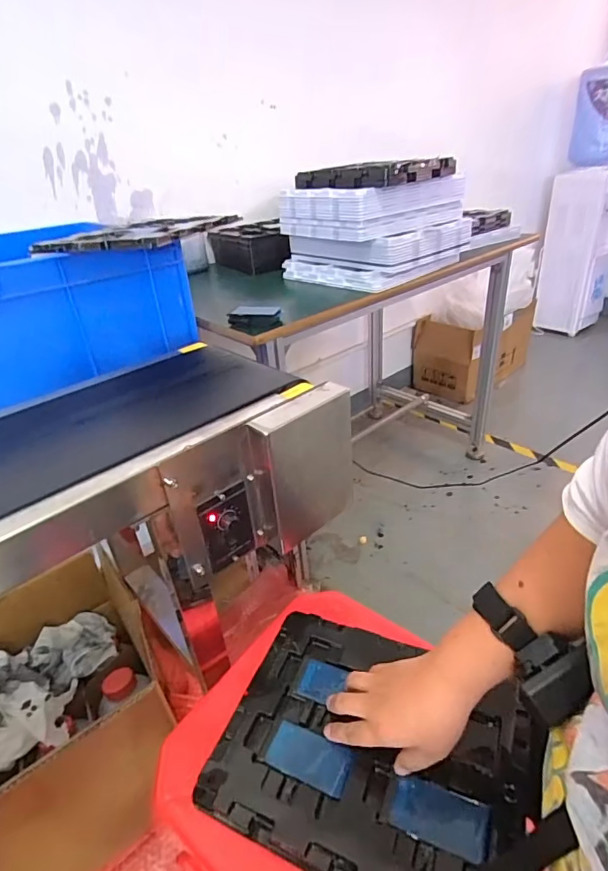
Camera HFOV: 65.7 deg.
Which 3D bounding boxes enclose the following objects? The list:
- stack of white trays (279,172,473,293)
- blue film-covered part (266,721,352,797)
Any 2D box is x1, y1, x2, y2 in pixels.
[{"bbox_3d":[0.167,-0.477,1.085,0.354,0.180,0.290,-25,37,-30],"label":"stack of white trays"},{"bbox_3d":[0.005,0.311,0.456,0.077,0.005,0.044,11,34,24],"label":"blue film-covered part"}]

